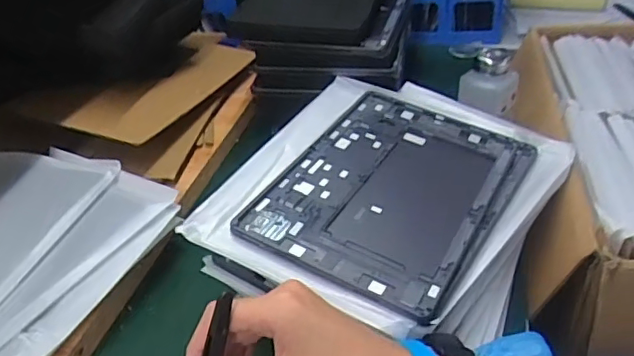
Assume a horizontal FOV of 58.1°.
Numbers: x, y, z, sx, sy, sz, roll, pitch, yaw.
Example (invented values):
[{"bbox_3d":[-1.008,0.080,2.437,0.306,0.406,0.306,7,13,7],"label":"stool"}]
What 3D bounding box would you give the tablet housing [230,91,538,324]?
[{"bbox_3d":[0.067,0.006,0.503,0.182,0.009,0.255,24,43,21],"label":"tablet housing"}]

